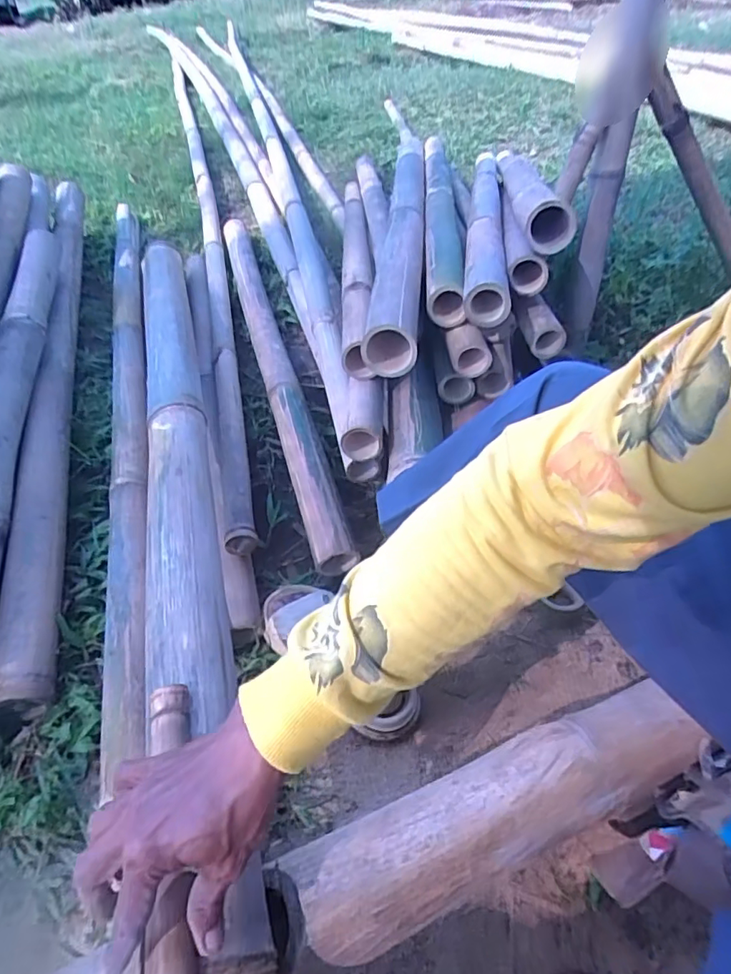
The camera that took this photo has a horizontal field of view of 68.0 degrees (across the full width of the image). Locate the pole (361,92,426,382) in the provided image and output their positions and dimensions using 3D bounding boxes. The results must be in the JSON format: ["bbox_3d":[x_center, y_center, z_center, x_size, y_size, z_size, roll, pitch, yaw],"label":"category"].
[{"bbox_3d":[0.076,-0.497,1.002,0.068,0.073,0.947,1,45,6],"label":"pole"}]

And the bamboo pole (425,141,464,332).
[{"bbox_3d":[0.151,-0.562,1.074,0.062,0.054,0.874,0,45,6],"label":"bamboo pole"}]

